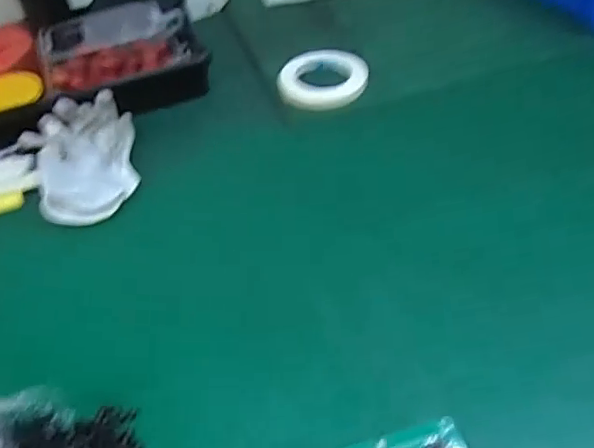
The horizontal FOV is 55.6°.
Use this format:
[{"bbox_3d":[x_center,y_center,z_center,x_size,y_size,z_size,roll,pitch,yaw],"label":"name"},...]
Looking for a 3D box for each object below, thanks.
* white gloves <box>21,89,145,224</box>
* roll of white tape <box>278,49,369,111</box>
[{"bbox_3d":[-0.250,-0.077,0.665,0.130,0.047,0.181,-19,48,-14],"label":"white gloves"},{"bbox_3d":[0.036,-0.200,0.771,0.119,0.023,0.100,2,47,6],"label":"roll of white tape"}]

